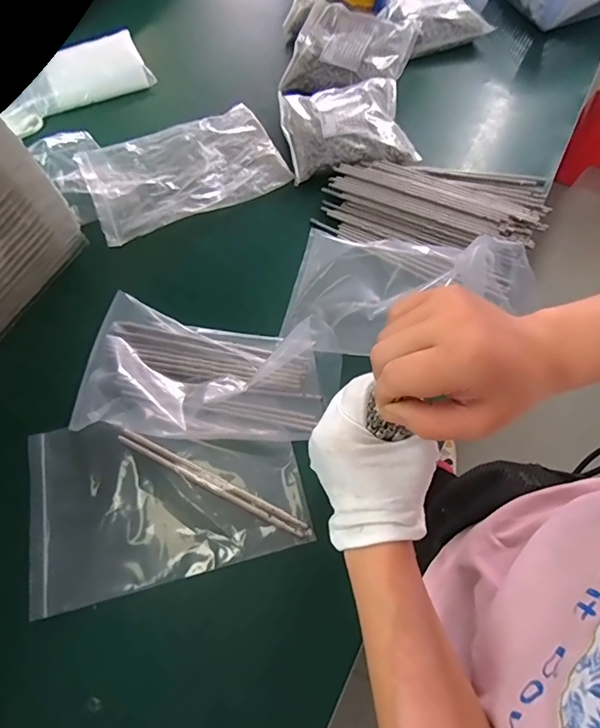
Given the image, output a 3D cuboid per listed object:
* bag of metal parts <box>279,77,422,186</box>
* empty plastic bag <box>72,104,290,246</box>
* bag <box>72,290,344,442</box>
[{"bbox_3d":[0.073,-0.383,0.729,0.198,0.042,0.185,-5,65,-2],"label":"bag of metal parts"},{"bbox_3d":[-0.179,-0.304,0.713,0.288,0.020,0.187,-23,67,-10],"label":"empty plastic bag"},{"bbox_3d":[-0.111,0.008,0.570,0.301,0.039,0.178,6,65,3],"label":"bag"}]

